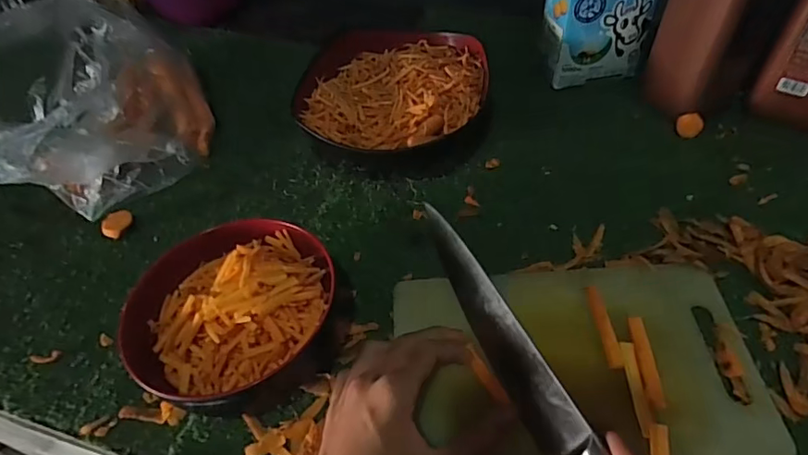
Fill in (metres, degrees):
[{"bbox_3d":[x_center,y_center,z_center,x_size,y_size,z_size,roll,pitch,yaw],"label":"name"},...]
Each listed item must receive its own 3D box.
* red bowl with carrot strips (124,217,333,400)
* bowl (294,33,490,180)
[{"bbox_3d":[-0.122,0.055,0.385,0.141,0.063,0.121,-25,54,-16],"label":"red bowl with carrot strips"},{"bbox_3d":[-0.010,-0.126,0.528,0.178,0.062,0.165,-1,51,2],"label":"bowl"}]

